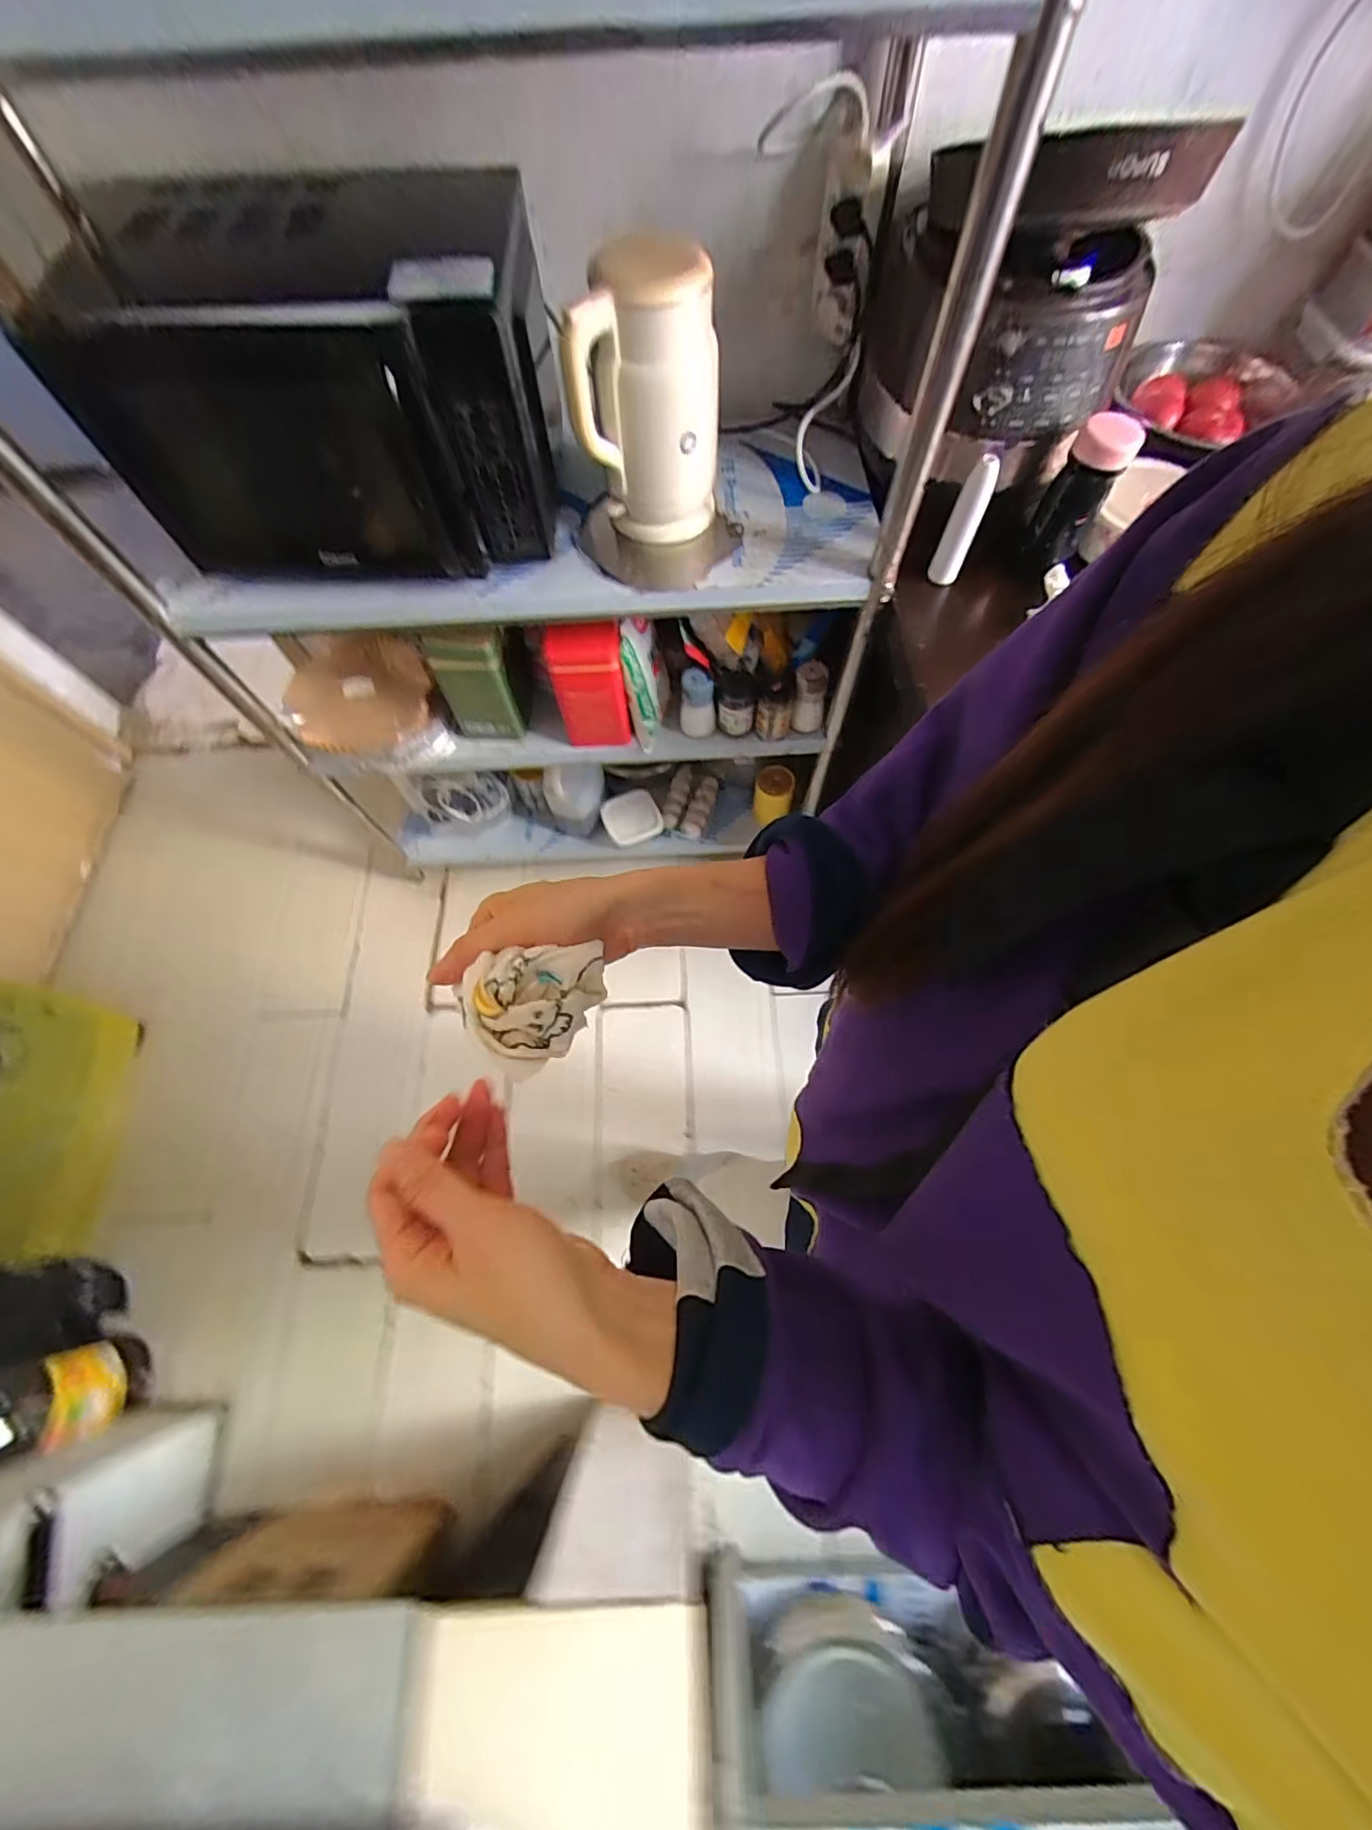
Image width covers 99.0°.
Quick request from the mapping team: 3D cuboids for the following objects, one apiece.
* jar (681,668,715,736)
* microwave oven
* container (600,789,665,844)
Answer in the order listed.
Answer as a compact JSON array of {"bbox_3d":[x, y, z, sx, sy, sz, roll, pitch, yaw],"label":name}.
[{"bbox_3d":[0.022,-0.371,1.010,0.059,0.115,0.055,0,65,1],"label":"jar"},{"bbox_3d":[-0.428,-0.624,0.693,0.515,0.255,0.390,-10,66,-4],"label":"microwave oven"},{"bbox_3d":[-0.126,-0.225,1.368,0.127,0.066,0.115,-19,67,-8],"label":"container"}]

